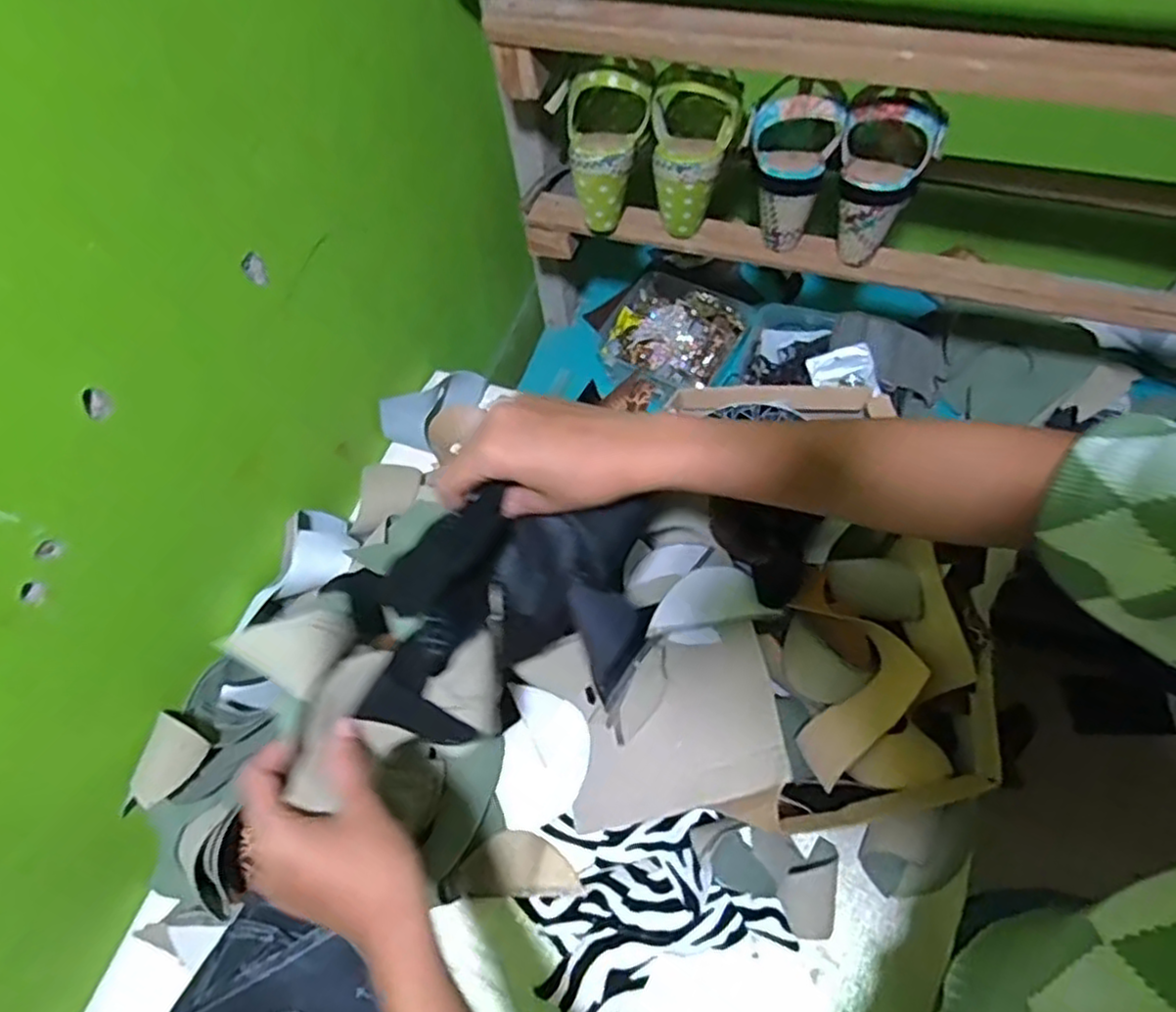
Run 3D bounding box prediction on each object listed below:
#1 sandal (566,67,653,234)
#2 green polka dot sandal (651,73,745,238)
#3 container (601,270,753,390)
[{"bbox_3d":[0.022,-0.345,0.682,0.080,0.127,0.086,-4,60,3],"label":"sandal"},{"bbox_3d":[0.100,-0.337,0.669,0.077,0.128,0.089,1,61,5],"label":"green polka dot sandal"},{"bbox_3d":[0.107,-0.227,0.904,0.166,0.039,0.169,27,66,18],"label":"container"}]

